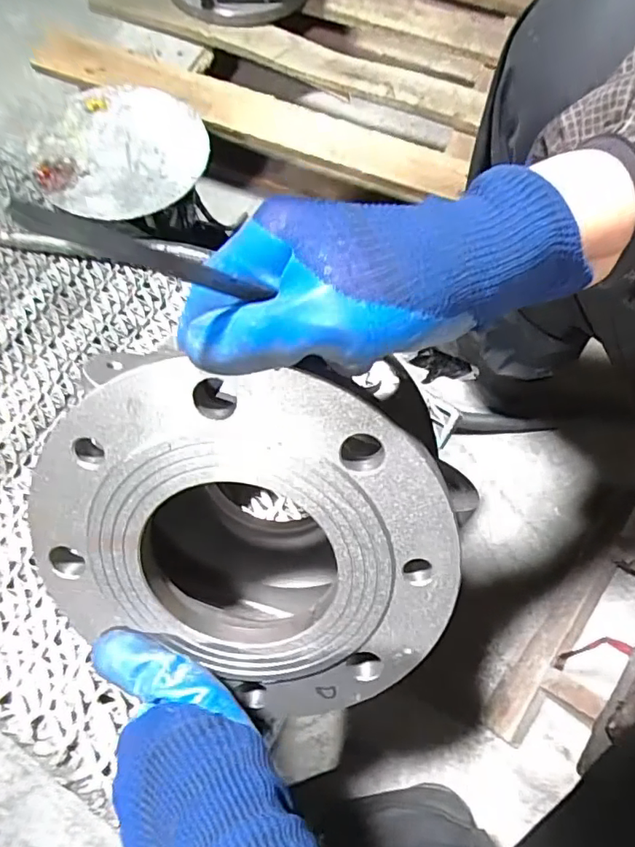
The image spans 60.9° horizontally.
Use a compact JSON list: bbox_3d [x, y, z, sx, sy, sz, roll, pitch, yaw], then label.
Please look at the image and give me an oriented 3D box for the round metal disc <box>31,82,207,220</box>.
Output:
[{"bbox_3d":[-0.189,-0.264,0.514,0.158,0.016,0.155,1,69,-2],"label":"round metal disc"}]

